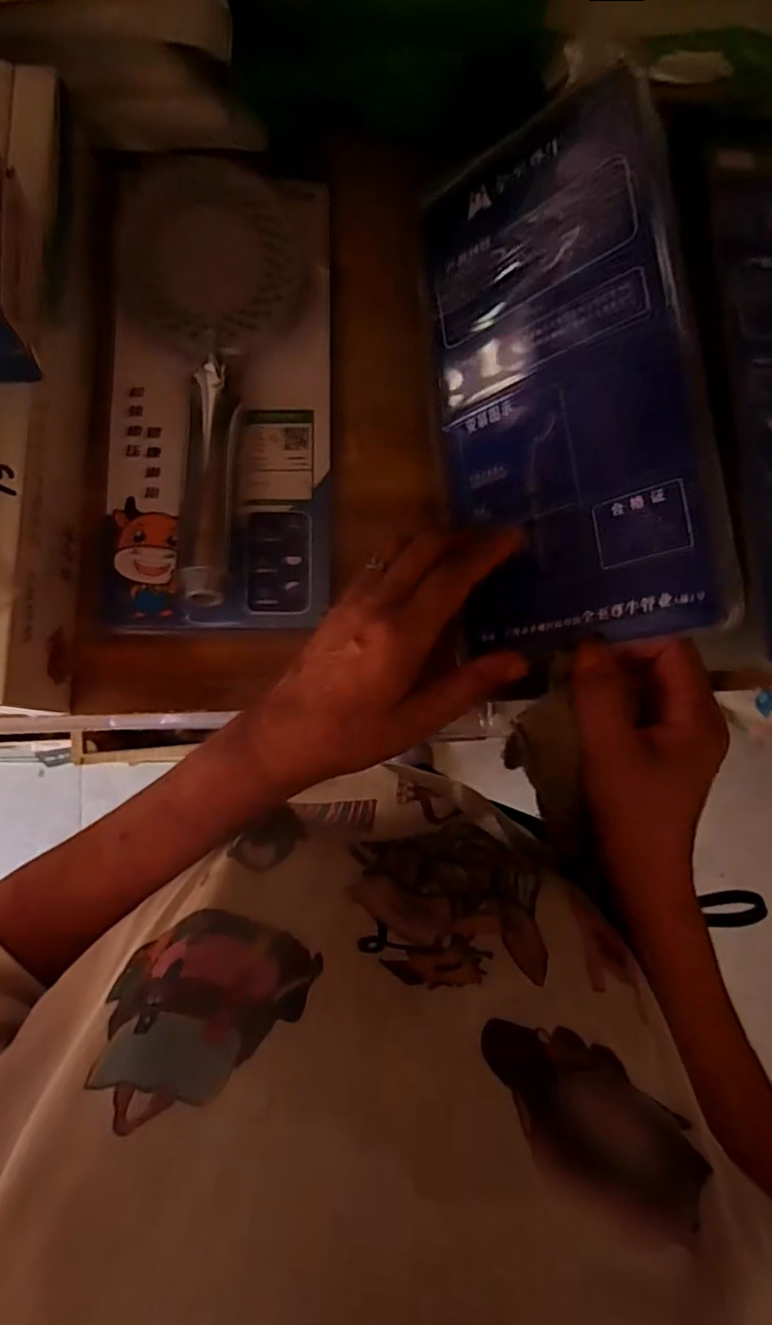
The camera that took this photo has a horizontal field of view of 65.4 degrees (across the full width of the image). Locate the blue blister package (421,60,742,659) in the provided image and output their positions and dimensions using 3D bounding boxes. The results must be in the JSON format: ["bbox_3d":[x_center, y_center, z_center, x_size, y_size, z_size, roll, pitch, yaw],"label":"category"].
[{"bbox_3d":[0.089,-0.155,0.320,0.133,0.015,0.295,-11,82,36],"label":"blue blister package"}]

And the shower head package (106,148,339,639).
[{"bbox_3d":[-0.095,-0.148,0.339,0.124,0.037,0.254,0,84,-5],"label":"shower head package"}]

